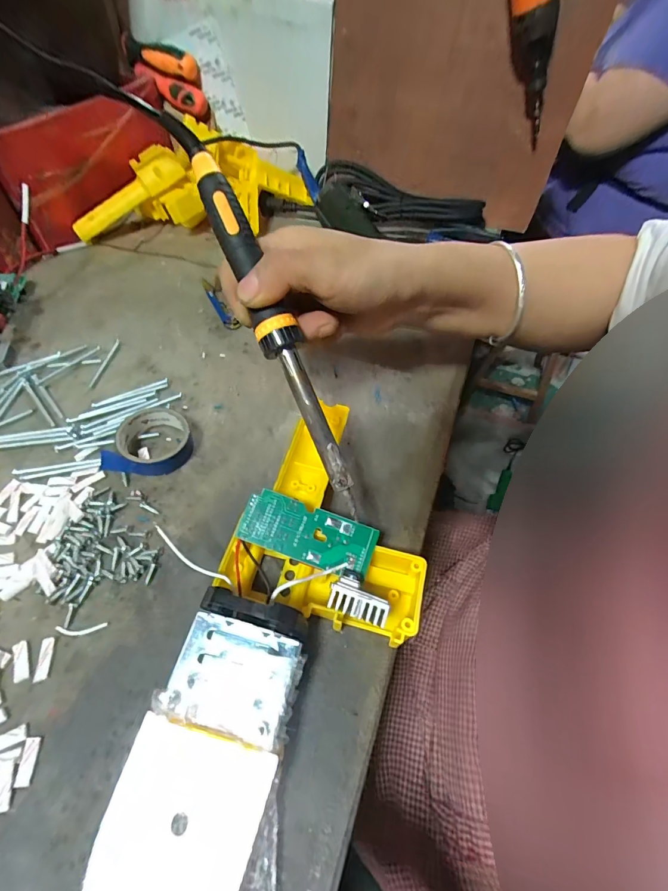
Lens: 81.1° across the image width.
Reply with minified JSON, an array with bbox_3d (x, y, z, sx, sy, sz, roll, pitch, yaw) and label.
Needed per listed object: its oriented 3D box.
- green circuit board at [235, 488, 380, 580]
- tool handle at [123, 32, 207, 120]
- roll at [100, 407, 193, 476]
[{"bbox_3d":[-0.015,0.053,0.236,0.080,0.004,0.033,20,76,2],"label":"green circuit board"},{"bbox_3d":[-0.222,-0.490,0.510,0.117,0.057,0.025,32,57,-4],"label":"tool handle"},{"bbox_3d":[-0.141,0.001,0.294,0.063,0.022,0.055,-28,59,-20],"label":"roll"}]

